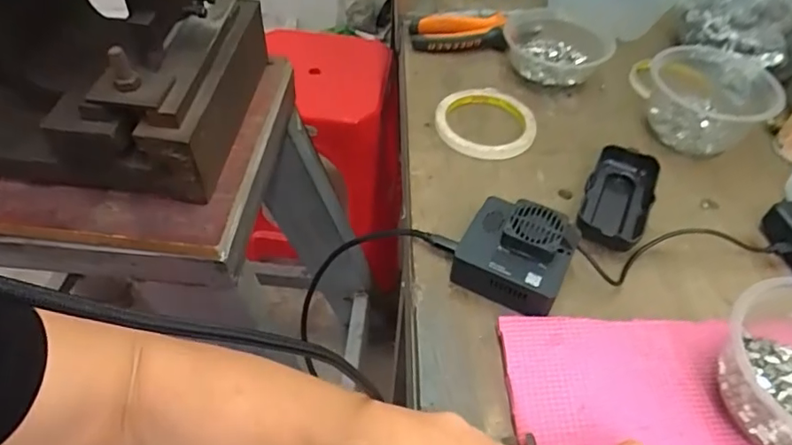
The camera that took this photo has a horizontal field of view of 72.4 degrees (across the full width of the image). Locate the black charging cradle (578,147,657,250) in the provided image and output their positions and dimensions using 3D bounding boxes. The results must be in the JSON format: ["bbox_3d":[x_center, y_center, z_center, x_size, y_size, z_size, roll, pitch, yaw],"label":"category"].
[{"bbox_3d":[0.190,-0.021,0.464,0.053,0.025,0.111,19,51,15],"label":"black charging cradle"}]

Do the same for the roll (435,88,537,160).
[{"bbox_3d":[0.091,-0.104,0.539,0.095,0.013,0.107,16,50,12],"label":"roll"}]

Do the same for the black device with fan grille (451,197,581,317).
[{"bbox_3d":[0.089,0.021,0.405,0.080,0.041,0.073,24,52,18],"label":"black device with fan grille"}]

